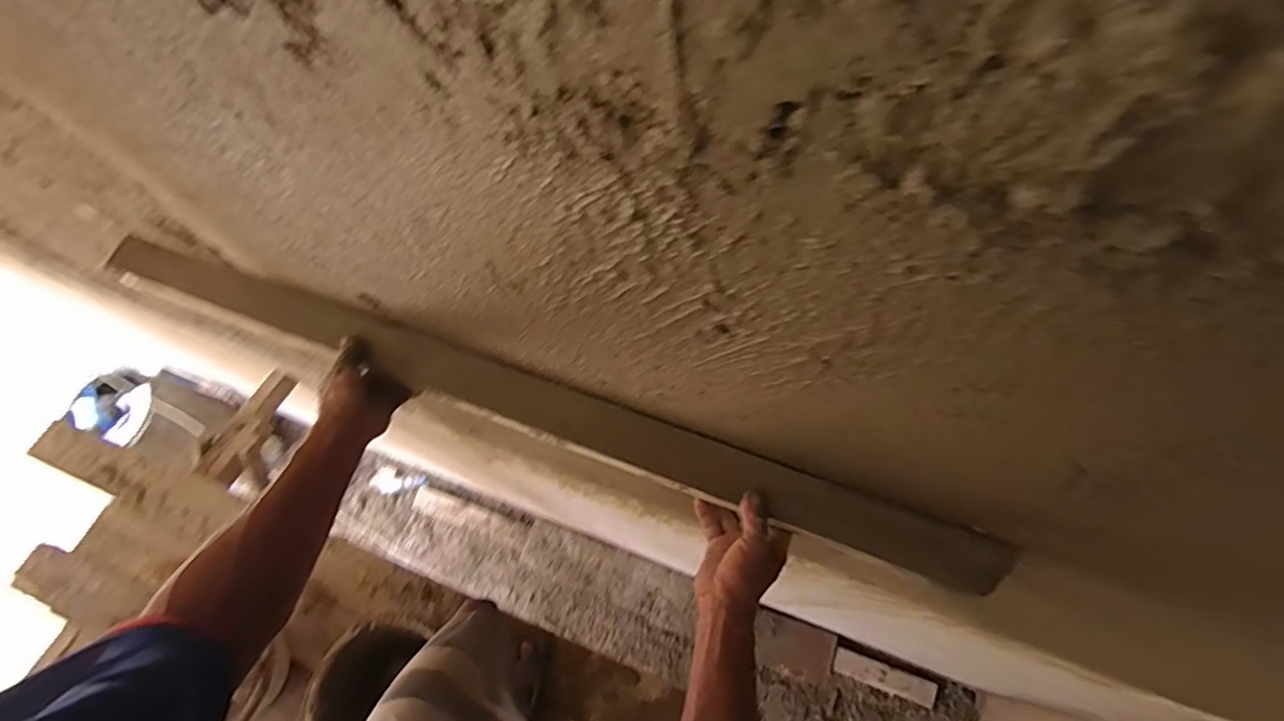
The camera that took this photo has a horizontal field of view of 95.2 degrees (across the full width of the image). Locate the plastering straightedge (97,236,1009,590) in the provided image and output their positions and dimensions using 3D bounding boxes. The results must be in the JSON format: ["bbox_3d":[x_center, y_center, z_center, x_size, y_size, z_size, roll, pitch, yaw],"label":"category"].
[{"bbox_3d":[-0.134,0.042,0.636,1.000,0.043,0.060,19,69,9],"label":"plastering straightedge"}]

